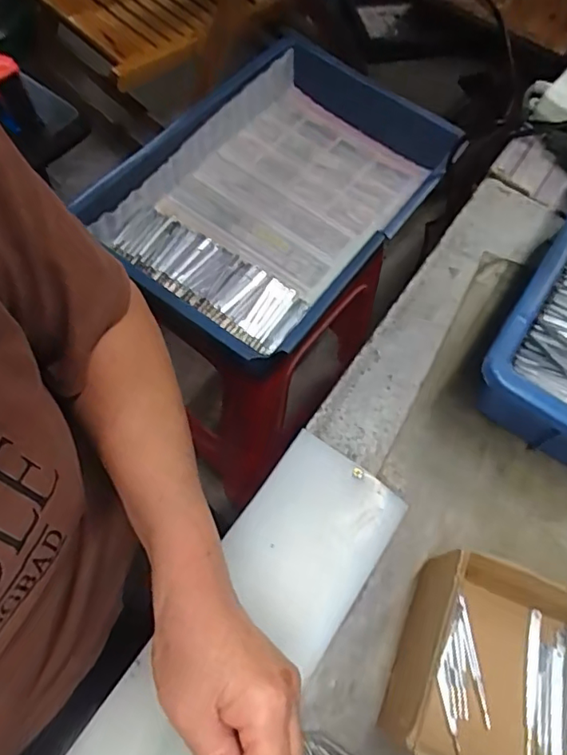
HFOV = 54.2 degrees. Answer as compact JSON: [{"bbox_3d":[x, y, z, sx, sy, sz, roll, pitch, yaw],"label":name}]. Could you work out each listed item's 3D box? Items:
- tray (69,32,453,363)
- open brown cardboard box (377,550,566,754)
[{"bbox_3d":[-0.005,-0.219,0.657,0.285,0.094,0.380,42,69,15],"label":"tray"},{"bbox_3d":[0.147,0.184,0.322,0.156,0.063,0.109,23,65,7],"label":"open brown cardboard box"}]

